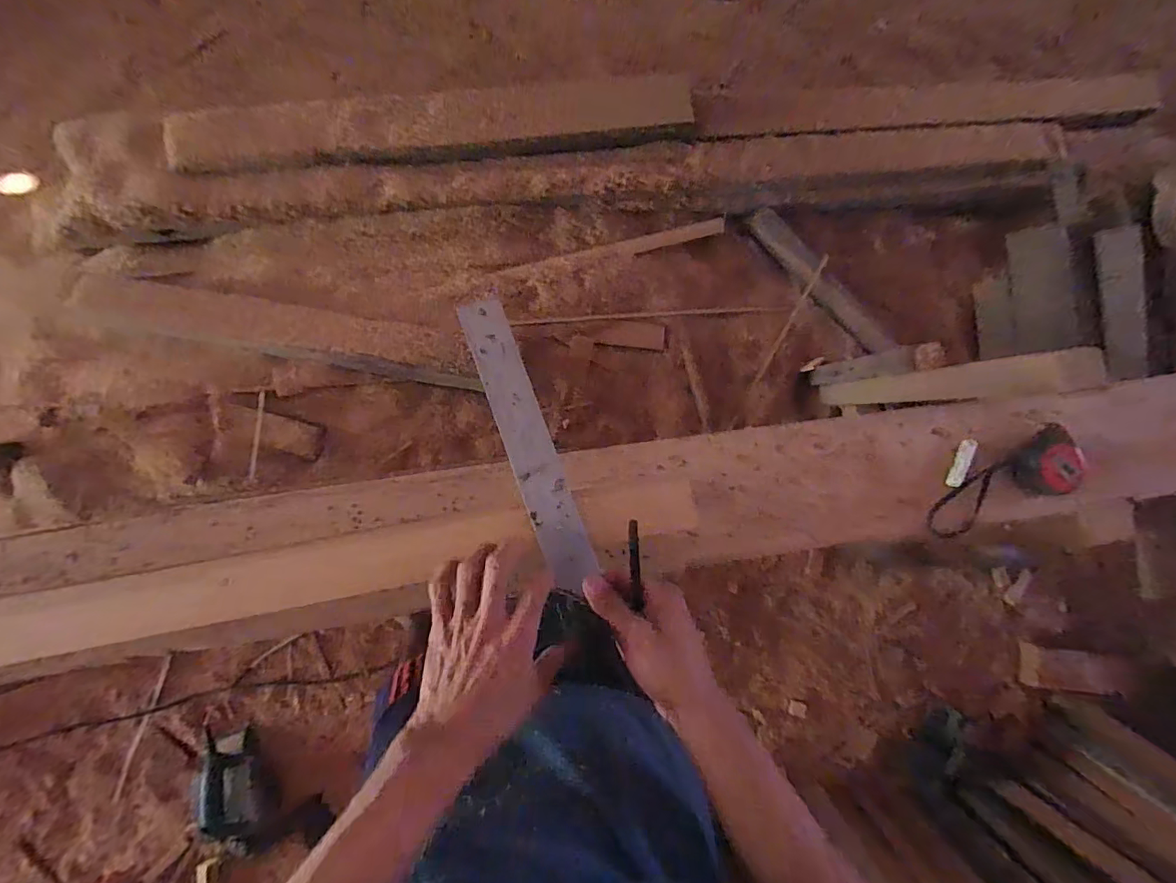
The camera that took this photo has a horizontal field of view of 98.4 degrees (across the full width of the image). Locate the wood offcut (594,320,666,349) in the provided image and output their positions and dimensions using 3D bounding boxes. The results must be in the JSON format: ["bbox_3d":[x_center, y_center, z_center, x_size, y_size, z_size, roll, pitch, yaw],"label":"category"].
[{"bbox_3d":[0.111,-0.269,1.275,0.174,0.021,0.061,4,105,-8],"label":"wood offcut"}]

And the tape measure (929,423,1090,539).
[{"bbox_3d":[0.477,0.052,0.581,0.186,0.041,0.070,-26,90,-6],"label":"tape measure"}]

